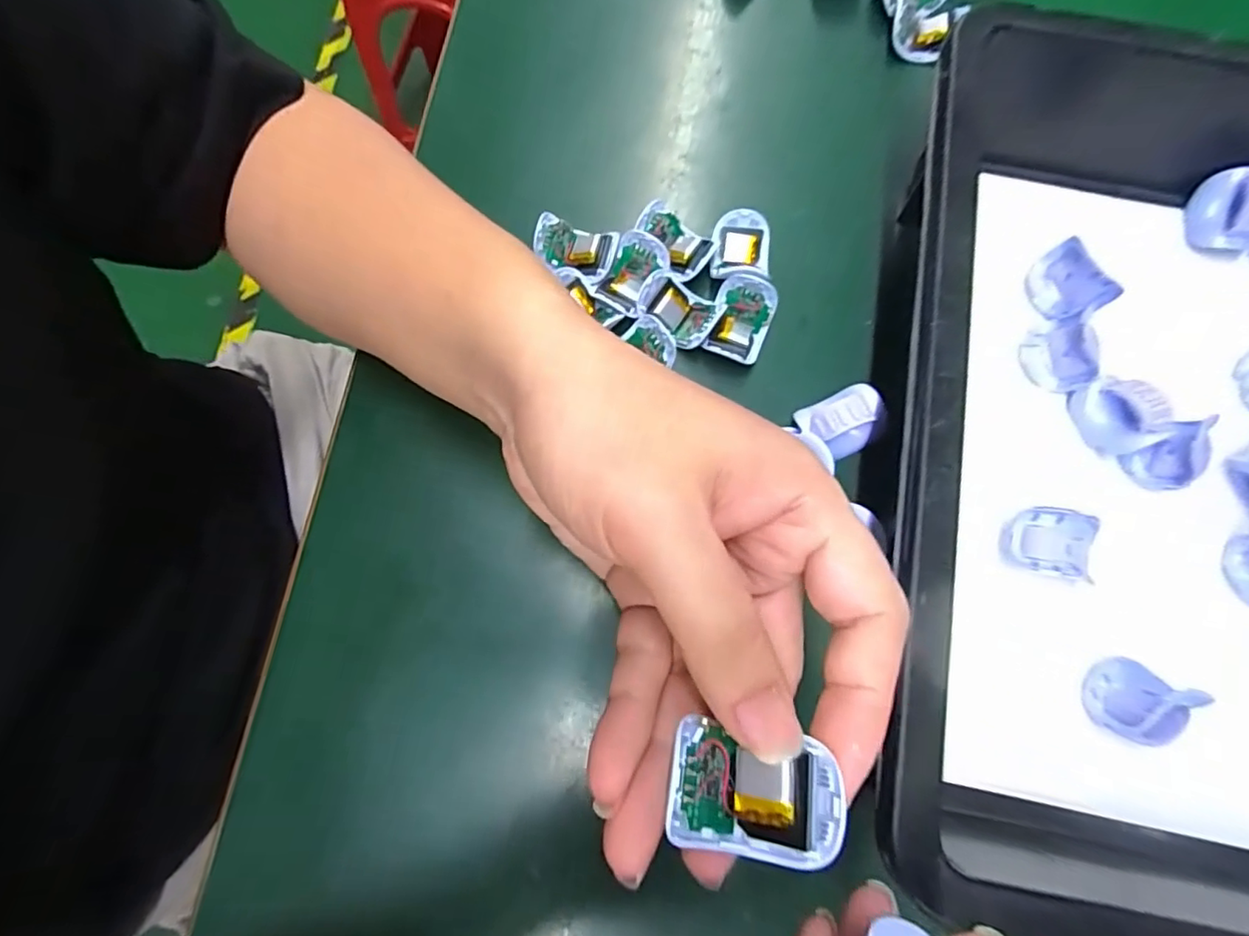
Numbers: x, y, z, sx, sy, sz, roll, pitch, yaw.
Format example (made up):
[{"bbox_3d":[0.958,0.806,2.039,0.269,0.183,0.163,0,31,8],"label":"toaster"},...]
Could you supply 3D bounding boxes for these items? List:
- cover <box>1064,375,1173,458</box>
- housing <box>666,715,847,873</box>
[{"bbox_3d":[0.230,-0.025,0.272,0.021,0.027,0.034,-16,77,-4],"label":"cover"},{"bbox_3d":[0.032,0.082,0.145,0.040,0.013,0.029,12,77,2],"label":"housing"}]

